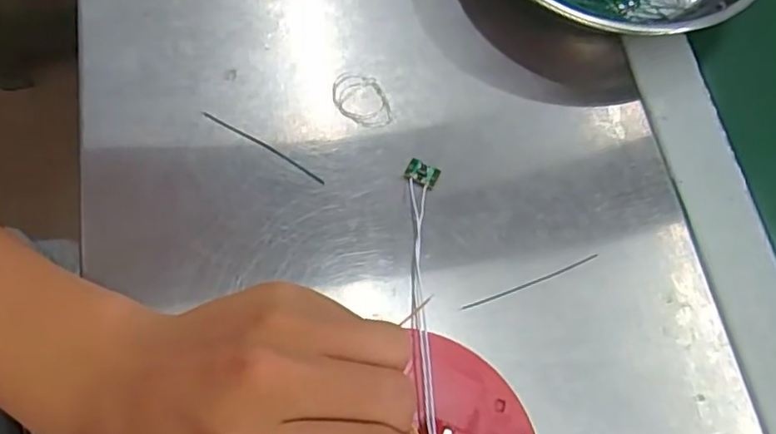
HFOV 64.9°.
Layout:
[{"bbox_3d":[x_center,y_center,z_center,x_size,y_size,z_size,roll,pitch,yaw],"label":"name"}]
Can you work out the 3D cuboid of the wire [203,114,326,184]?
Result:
[{"bbox_3d":[-0.063,-0.037,0.309,0.072,0.004,0.004,30,71,8],"label":"wire"}]

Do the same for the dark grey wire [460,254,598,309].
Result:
[{"bbox_3d":[0.070,0.032,0.295,0.074,0.004,0.004,-20,72,-10],"label":"dark grey wire"}]

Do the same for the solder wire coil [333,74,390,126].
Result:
[{"bbox_3d":[-0.013,-0.062,0.323,0.025,0.004,0.037,-34,75,-15],"label":"solder wire coil"}]

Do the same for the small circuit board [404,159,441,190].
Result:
[{"bbox_3d":[0.017,-0.022,0.309,0.016,0.005,0.012,22,70,5],"label":"small circuit board"}]

